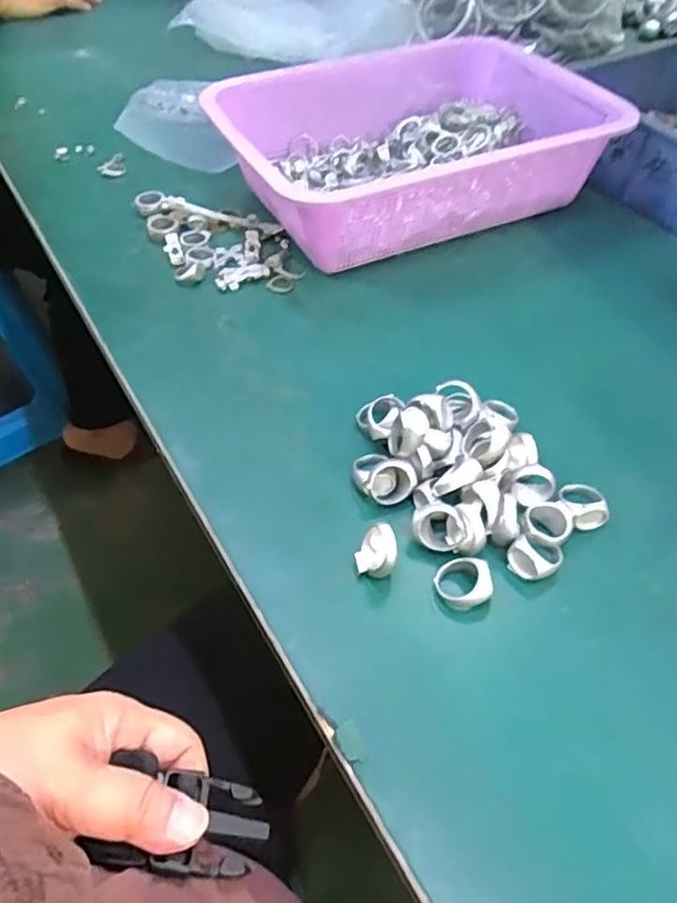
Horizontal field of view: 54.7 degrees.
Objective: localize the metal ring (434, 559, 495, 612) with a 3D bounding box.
[{"bbox_3d":[0.061,0.064,0.321,0.024,0.014,0.025,-1,50,1],"label":"metal ring"}]

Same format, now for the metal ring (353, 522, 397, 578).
[{"bbox_3d":[0.019,0.050,0.327,0.020,0.023,0.021,-1,50,1],"label":"metal ring"}]

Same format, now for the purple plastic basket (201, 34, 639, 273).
[{"bbox_3d":[0.070,-0.259,0.551,0.296,0.079,0.218,-21,53,-16],"label":"purple plastic basket"}]

